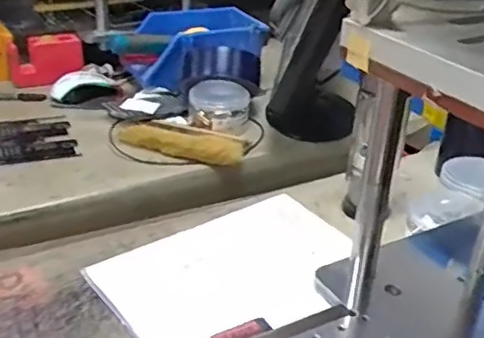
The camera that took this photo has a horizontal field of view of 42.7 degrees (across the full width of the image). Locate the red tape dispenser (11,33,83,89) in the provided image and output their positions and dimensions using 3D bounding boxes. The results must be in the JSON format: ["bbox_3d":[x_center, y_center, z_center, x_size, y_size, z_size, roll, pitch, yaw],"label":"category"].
[{"bbox_3d":[-0.362,-0.203,1.166,0.130,0.085,0.072,-23,38,-38],"label":"red tape dispenser"}]

